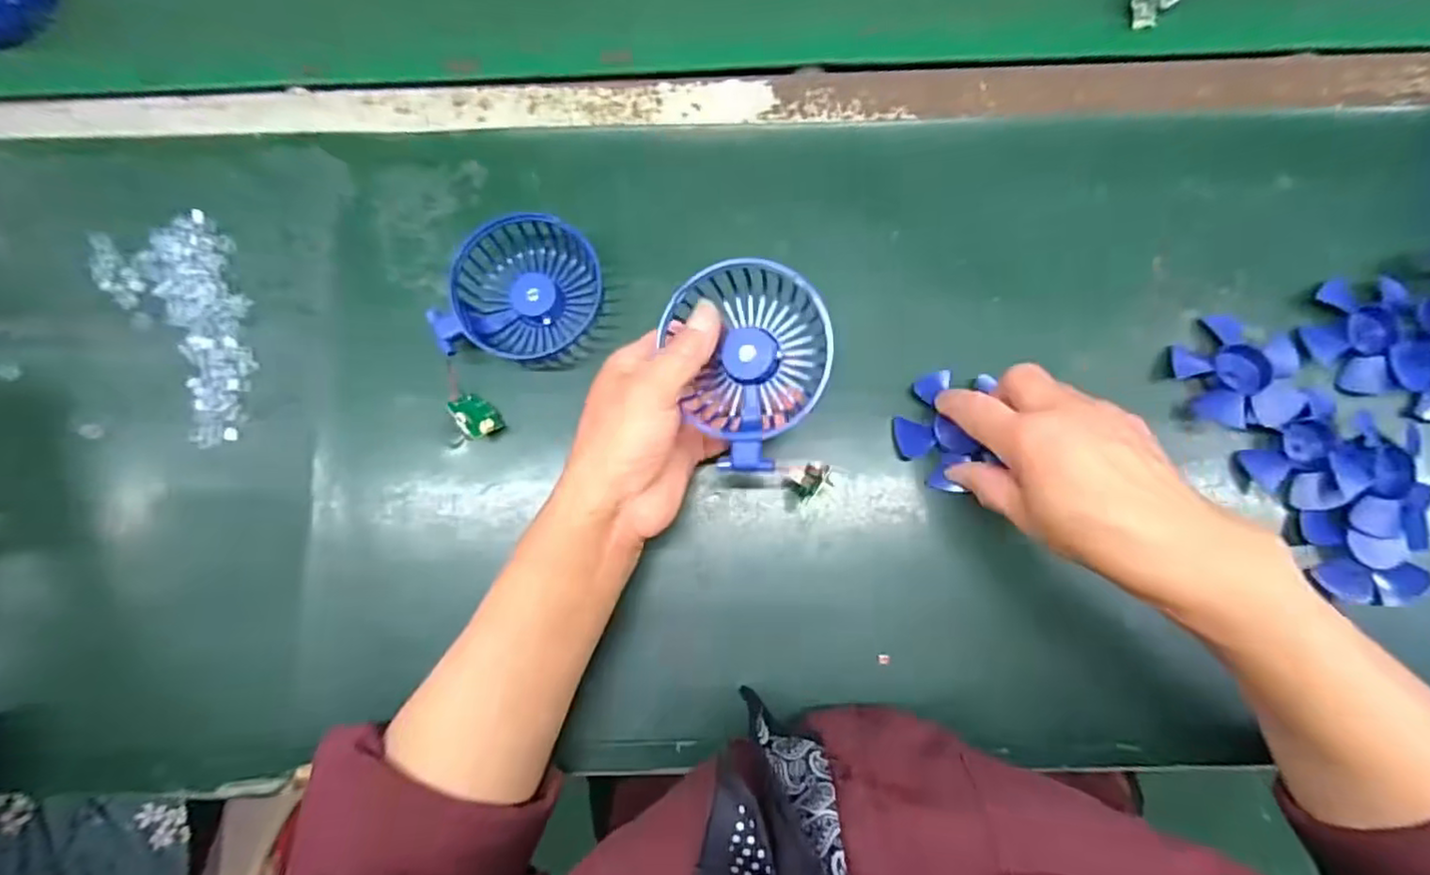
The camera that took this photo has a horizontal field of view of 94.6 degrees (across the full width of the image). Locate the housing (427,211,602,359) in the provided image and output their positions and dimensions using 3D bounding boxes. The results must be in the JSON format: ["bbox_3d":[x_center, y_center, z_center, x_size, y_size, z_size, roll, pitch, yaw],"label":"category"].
[{"bbox_3d":[-0.117,-0.091,0.405,0.088,0.026,0.087,8,84,-16],"label":"housing"}]

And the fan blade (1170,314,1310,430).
[{"bbox_3d":[0.313,-0.039,0.394,0.071,0.013,0.067,0,80,2],"label":"fan blade"}]

